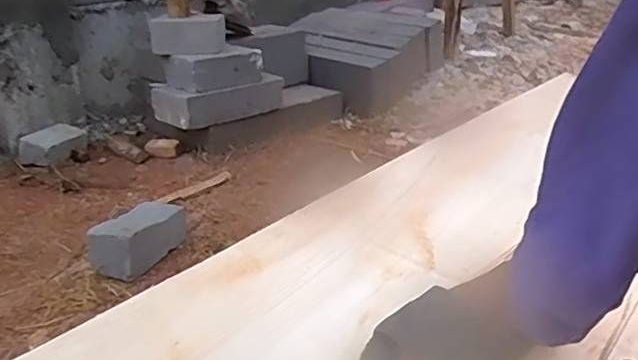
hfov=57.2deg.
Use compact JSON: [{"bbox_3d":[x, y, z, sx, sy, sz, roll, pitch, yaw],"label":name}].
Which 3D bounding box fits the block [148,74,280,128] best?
[{"bbox_3d":[-0.323,-0.268,1.869,0.229,0.109,0.389,21,31,37],"label":"block"}]

